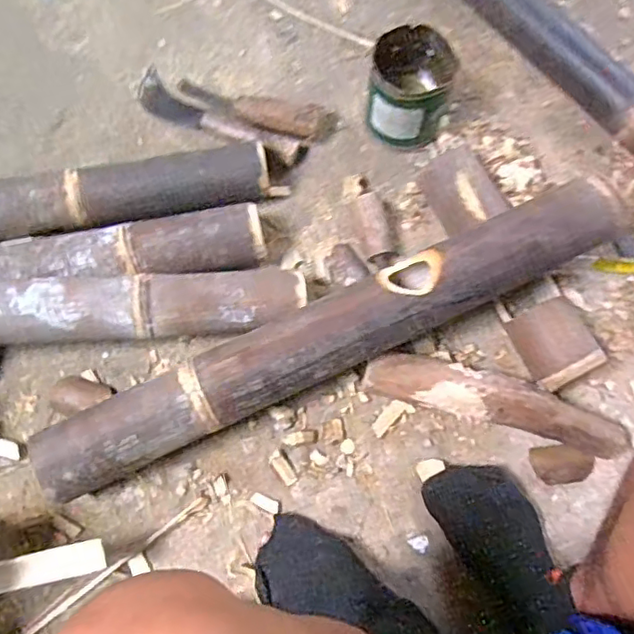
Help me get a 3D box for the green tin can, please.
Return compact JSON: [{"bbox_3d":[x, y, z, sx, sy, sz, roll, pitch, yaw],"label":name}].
[{"bbox_3d":[0.115,-0.282,0.743,0.095,0.110,0.102,0,75,-2],"label":"green tin can"}]

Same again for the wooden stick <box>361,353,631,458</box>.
[{"bbox_3d":[0.200,0.093,0.680,0.293,0.046,0.063,16,77,2],"label":"wooden stick"}]

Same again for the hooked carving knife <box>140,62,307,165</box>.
[{"bbox_3d":[-0.128,-0.260,0.773,0.241,0.035,0.054,25,79,6],"label":"hooked carving knife"}]

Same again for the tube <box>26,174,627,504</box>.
[{"bbox_3d":[0.019,0.019,0.626,0.646,0.088,0.077,-24,77,-8],"label":"tube"}]

